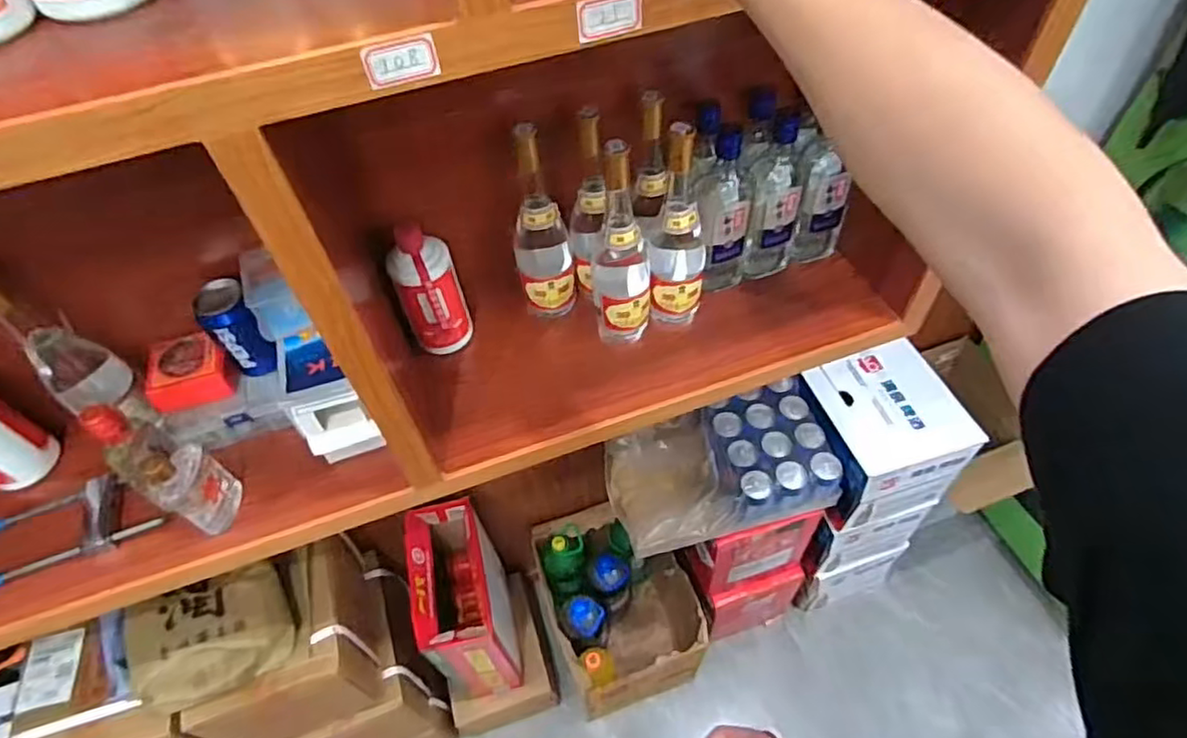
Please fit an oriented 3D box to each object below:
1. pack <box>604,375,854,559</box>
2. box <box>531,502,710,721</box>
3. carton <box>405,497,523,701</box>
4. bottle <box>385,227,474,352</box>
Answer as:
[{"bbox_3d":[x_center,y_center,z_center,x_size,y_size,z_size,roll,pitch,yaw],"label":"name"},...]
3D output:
[{"bbox_3d":[0.238,0.189,1.206,0.405,0.109,0.235,-15,53,-7],"label":"pack"},{"bbox_3d":[0.065,0.567,1.509,0.289,0.333,0.392,-20,53,-11],"label":"box"},{"bbox_3d":[-0.257,0.472,1.305,0.141,0.375,0.290,-16,53,-7],"label":"carton"},{"bbox_3d":[-0.203,-0.090,0.801,0.071,0.174,0.063,-8,52,-1],"label":"bottle"}]

